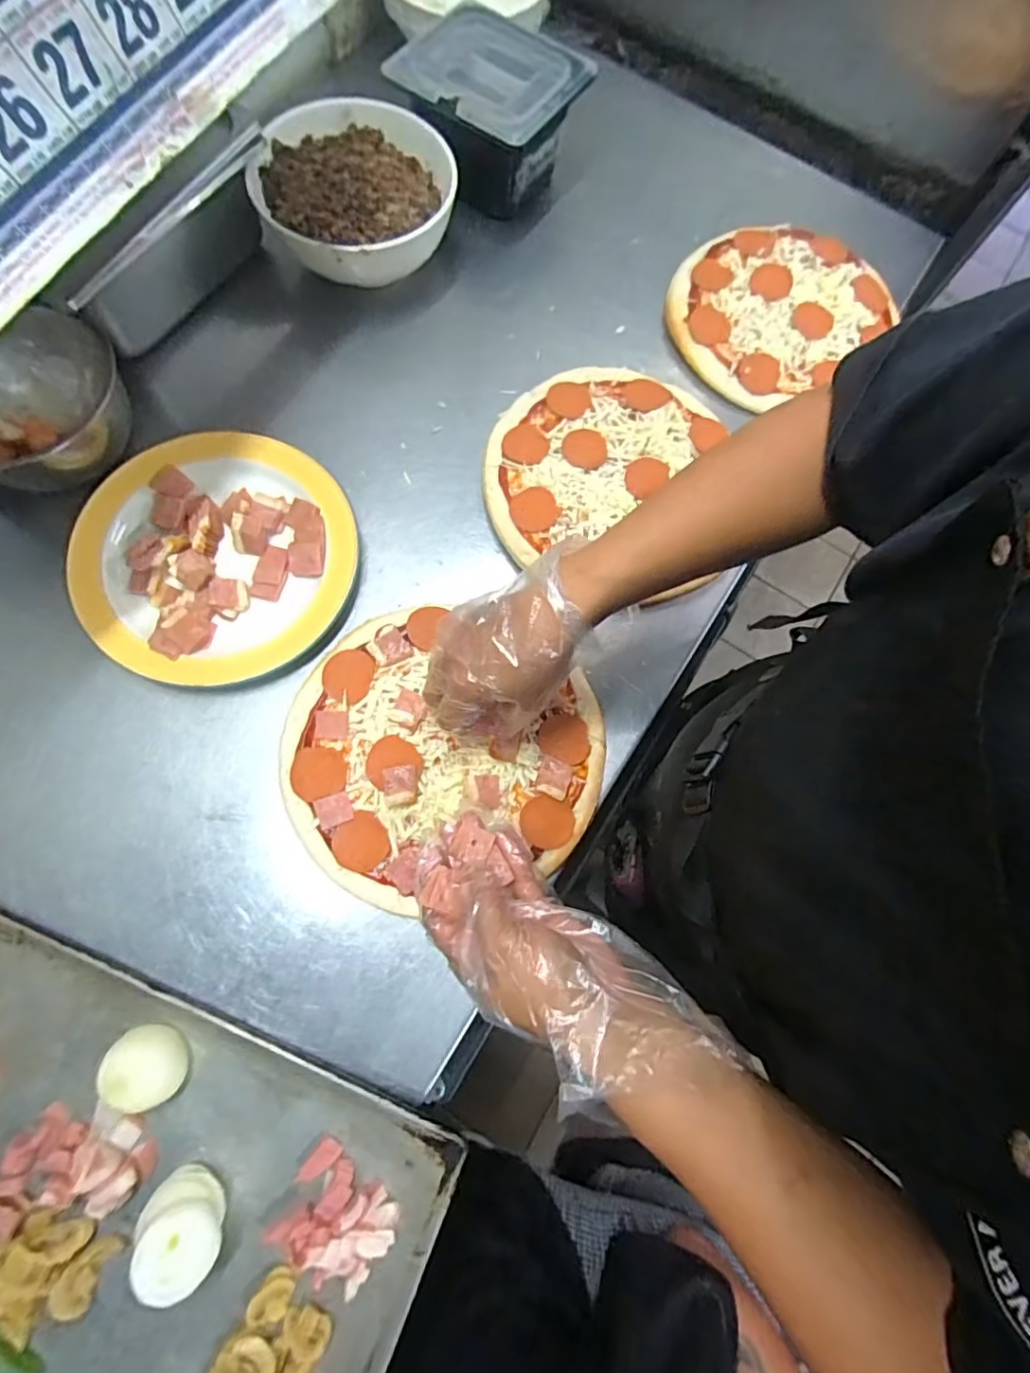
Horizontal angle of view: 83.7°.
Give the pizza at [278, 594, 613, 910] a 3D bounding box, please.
[{"bbox_3d":[-0.064,0.062,0.478,0.256,0.026,0.236,0,74,-1],"label":"pizza"}]

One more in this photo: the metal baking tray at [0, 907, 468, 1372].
[{"bbox_3d":[-0.303,0.384,0.370,0.439,0.034,0.338,23,75,5],"label":"metal baking tray"}]

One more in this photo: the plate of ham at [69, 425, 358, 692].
[{"bbox_3d":[-0.264,-0.116,0.514,0.222,0.037,0.229,0,74,-1],"label":"plate of ham"}]

